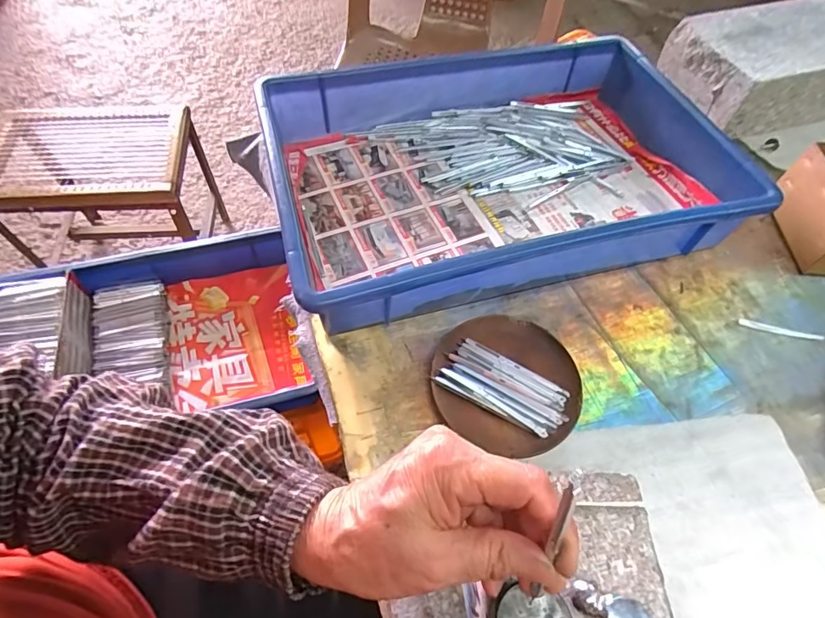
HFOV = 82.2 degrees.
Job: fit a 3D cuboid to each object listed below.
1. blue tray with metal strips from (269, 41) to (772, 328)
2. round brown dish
[{"bbox_3d":[0.084,-0.140,0.471,0.417,0.079,0.277,-13,59,-10],"label":"blue tray with metal strips"},{"bbox_3d":[0.075,0.058,0.376,0.108,0.018,0.117,1,58,-1],"label":"round brown dish"}]

